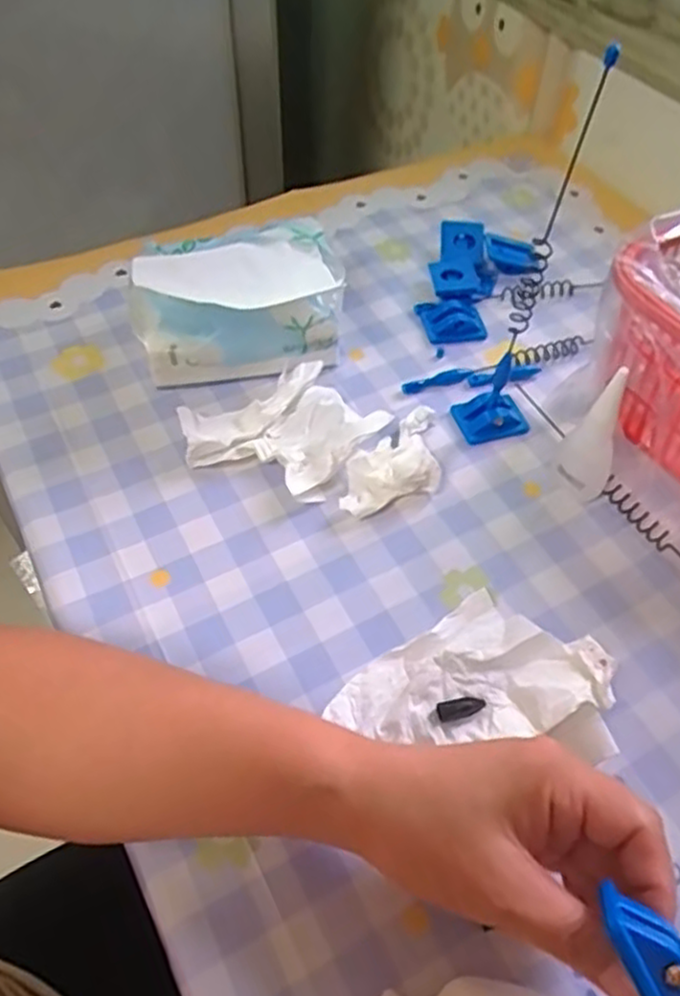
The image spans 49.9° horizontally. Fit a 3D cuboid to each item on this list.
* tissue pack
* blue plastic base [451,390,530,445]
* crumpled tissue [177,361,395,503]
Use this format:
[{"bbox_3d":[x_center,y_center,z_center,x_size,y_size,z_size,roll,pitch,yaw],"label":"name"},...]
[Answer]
[{"bbox_3d":[-0.068,-0.134,0.498,0.142,0.086,0.086,-7,53,-6],"label":"tissue pack"},{"bbox_3d":[0.101,-0.057,0.486,0.044,0.024,0.032,-15,54,-12],"label":"blue plastic base"},{"bbox_3d":[-0.039,-0.041,0.463,0.101,0.031,0.094,-33,59,-23],"label":"crumpled tissue"}]

